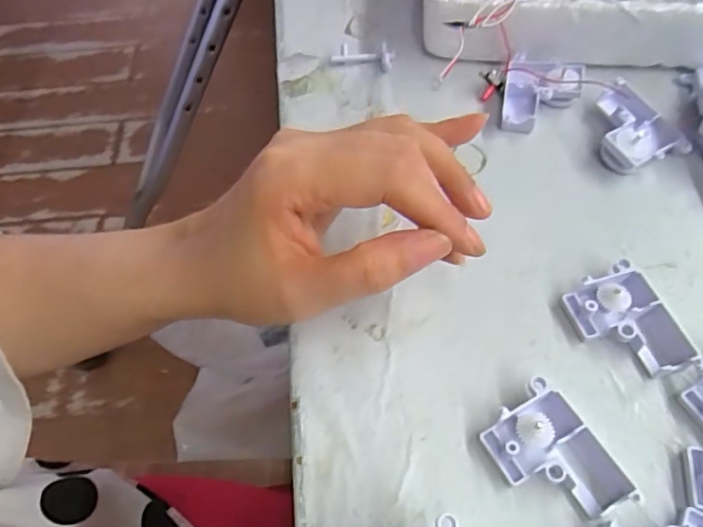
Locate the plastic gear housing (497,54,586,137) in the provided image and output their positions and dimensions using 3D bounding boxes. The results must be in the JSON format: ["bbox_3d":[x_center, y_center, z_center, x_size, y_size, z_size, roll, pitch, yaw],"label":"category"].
[{"bbox_3d":[0.105,-0.093,0.310,0.040,0.014,0.048,10,58,18],"label":"plastic gear housing"}]

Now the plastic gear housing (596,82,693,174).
[{"bbox_3d":[0.144,-0.071,0.294,0.041,0.015,0.049,-24,54,-6],"label":"plastic gear housing"}]

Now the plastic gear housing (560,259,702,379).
[{"bbox_3d":[0.116,0.026,0.235,0.036,0.015,0.050,-21,54,-4],"label":"plastic gear housing"}]

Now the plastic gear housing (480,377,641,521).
[{"bbox_3d":[0.075,0.072,0.206,0.035,0.016,0.048,-30,55,-10],"label":"plastic gear housing"}]

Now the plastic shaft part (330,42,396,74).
[{"bbox_3d":[0.007,-0.125,0.338,0.037,0.012,0.013,4,56,14],"label":"plastic shaft part"}]

